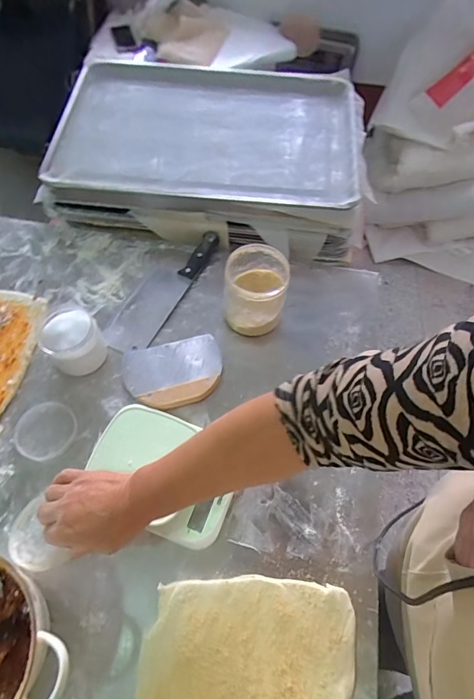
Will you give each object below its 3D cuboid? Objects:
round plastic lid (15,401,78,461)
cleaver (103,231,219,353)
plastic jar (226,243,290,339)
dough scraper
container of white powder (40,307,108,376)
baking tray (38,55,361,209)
[{"bbox_3d":[-0.278,0.118,0.588,0.083,0.010,0.081,1,62,-1],"label":"round plastic lid"},{"bbox_3d":[-0.128,-0.112,0.718,0.079,0.021,0.279,28,65,13],"label":"cleaver"},{"bbox_3d":[0.029,-0.092,0.648,0.091,0.117,0.097,1,62,-1],"label":"plastic jar"},{"bbox_3d":[-0.099,0.034,0.638,0.153,0.021,0.114,-13,63,-8],"label":"dough scraper"},{"bbox_3d":[-0.249,-0.012,0.621,0.078,0.077,0.083,1,62,-1],"label":"container of white powder"},{"bbox_3d":[-0.056,-0.459,0.837,0.604,0.030,0.416,6,62,2],"label":"baking tray"}]

